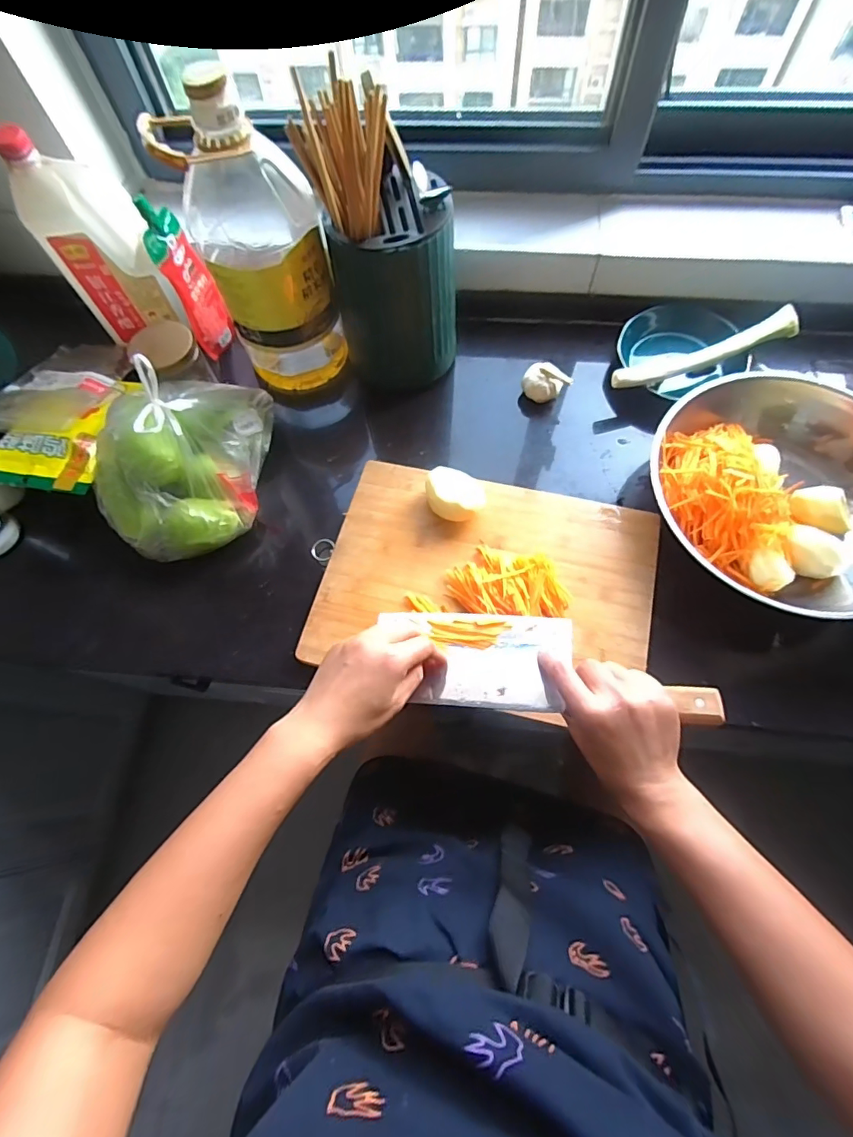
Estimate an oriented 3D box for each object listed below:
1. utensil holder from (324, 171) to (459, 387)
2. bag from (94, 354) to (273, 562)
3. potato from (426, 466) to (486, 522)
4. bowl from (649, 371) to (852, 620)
[{"bbox_3d":[-0.036,-0.342,0.617,0.148,0.192,0.123,-7,68,-1],"label":"utensil holder"},{"bbox_3d":[-0.302,-0.145,0.577,0.188,0.157,0.237,-2,68,2],"label":"bag"},{"bbox_3d":[0.034,-0.087,0.587,0.071,0.040,0.063,18,70,9],"label":"potato"},{"bbox_3d":[0.422,-0.097,0.576,0.301,0.083,0.261,25,71,12],"label":"bowl"}]

